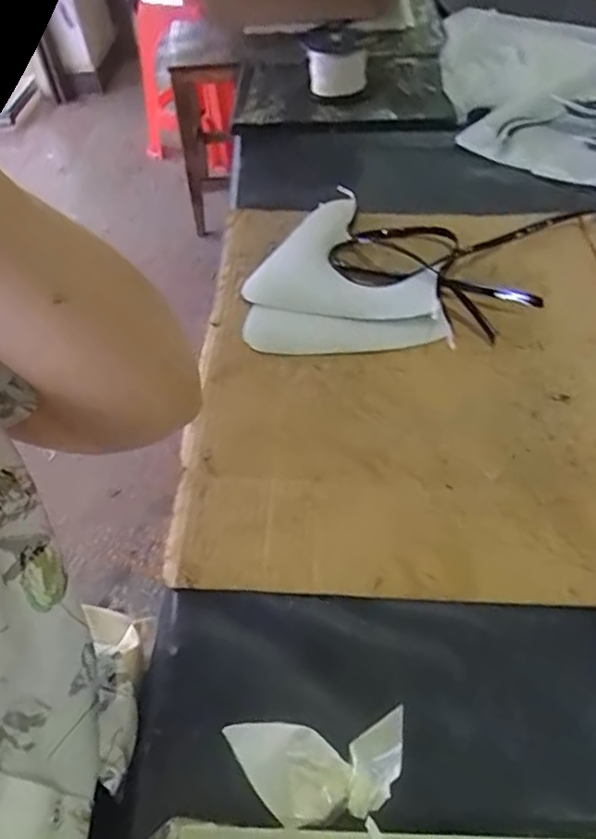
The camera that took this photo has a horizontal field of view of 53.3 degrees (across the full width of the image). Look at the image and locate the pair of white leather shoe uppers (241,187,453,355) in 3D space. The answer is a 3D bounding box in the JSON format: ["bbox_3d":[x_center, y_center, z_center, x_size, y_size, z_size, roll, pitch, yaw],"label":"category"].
[{"bbox_3d":[0.037,-0.144,0.555,0.167,0.012,0.220,-4,50,1],"label":"pair of white leather shoe uppers"}]

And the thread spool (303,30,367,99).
[{"bbox_3d":[0.049,-0.456,0.762,0.073,0.062,0.064,-6,50,0],"label":"thread spool"}]

